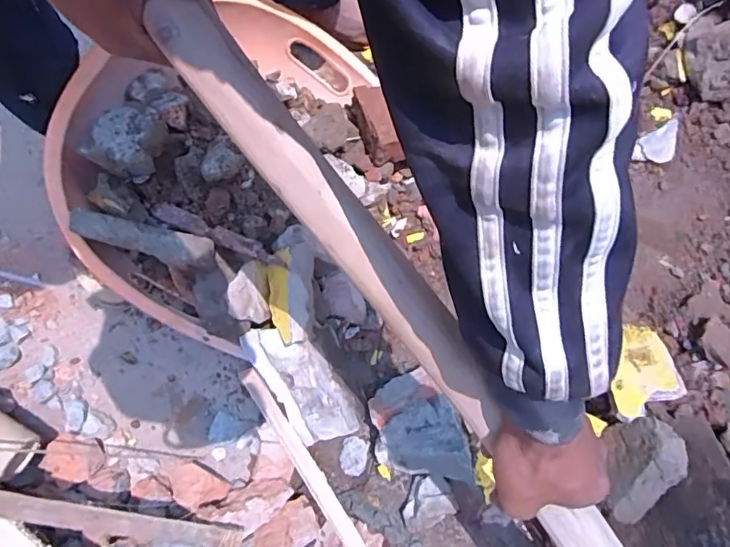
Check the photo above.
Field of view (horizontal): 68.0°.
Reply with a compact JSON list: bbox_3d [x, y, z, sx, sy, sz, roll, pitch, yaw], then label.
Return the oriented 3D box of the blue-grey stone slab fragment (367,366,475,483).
[{"bbox_3d":[0.061,0.167,0.588,0.092,0.045,0.124,-25,71,20],"label":"blue-grey stone slab fragment"}]

